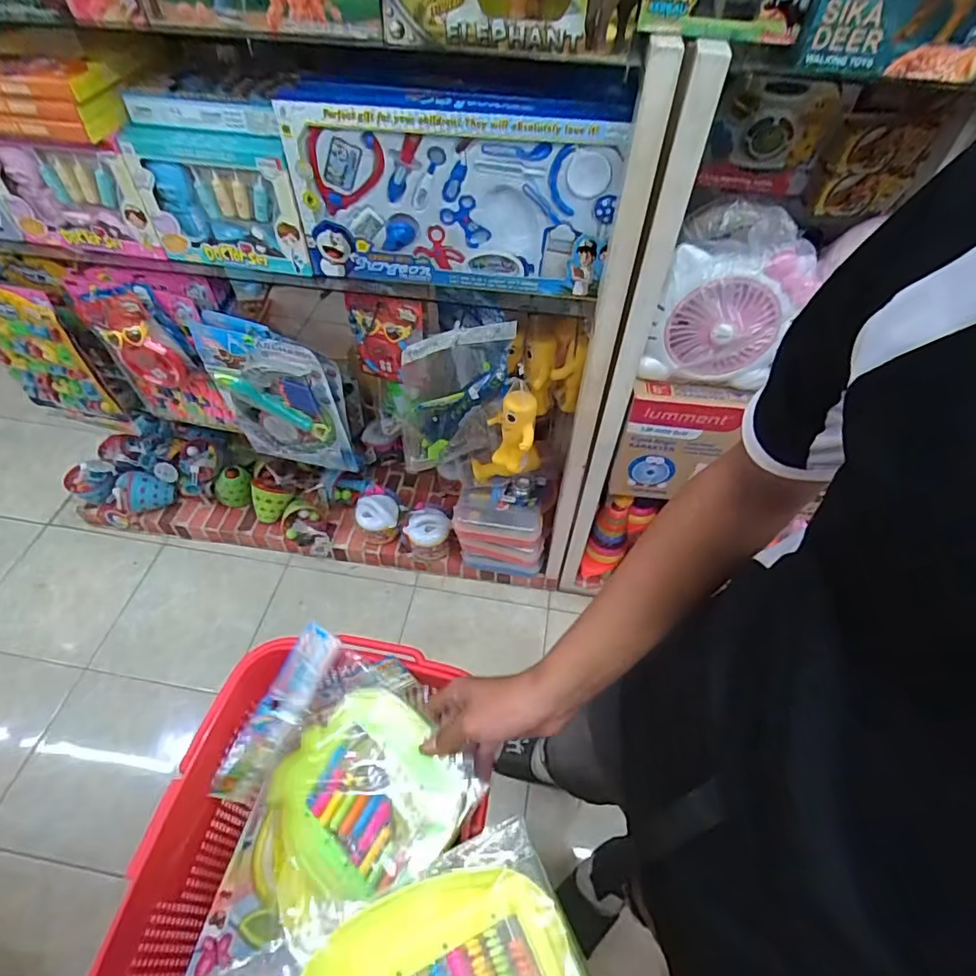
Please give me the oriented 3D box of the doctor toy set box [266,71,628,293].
[{"bbox_3d":[-0.048,-0.472,0.867,0.485,0.283,0.126,11,52,7],"label":"doctor toy set box"}]

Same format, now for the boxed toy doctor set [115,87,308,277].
[{"bbox_3d":[-0.434,-0.493,0.913,0.265,0.234,0.074,8,51,4],"label":"boxed toy doctor set"}]

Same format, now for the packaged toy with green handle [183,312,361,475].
[{"bbox_3d":[-0.463,-0.193,1.222,0.309,0.371,0.056,13,52,9],"label":"packaged toy with green handle"}]

